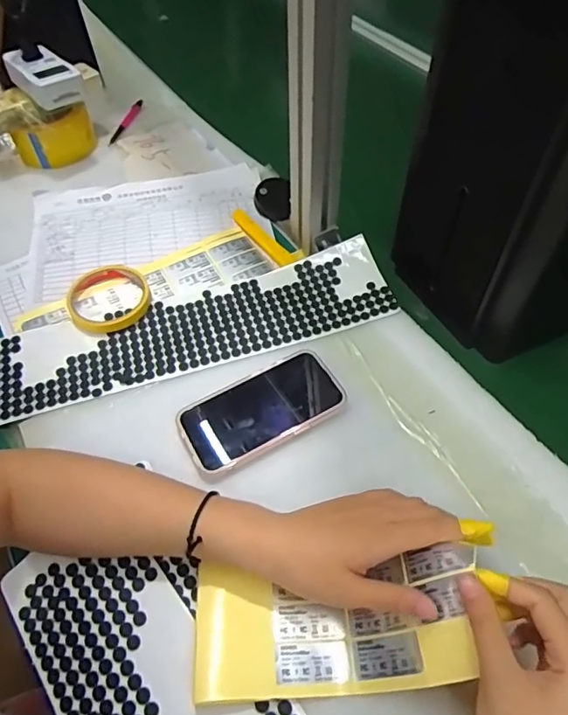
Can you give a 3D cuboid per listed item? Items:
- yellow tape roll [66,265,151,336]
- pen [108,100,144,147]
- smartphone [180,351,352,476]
[{"bbox_3d":[-0.194,-0.065,0.580,0.088,0.012,0.095,-2,54,3],"label":"yellow tape roll"},{"bbox_3d":[-0.243,-0.364,0.810,0.017,0.007,0.115,11,56,12],"label":"pen"},{"bbox_3d":[-0.021,0.049,0.487,0.149,0.011,0.076,-27,57,-14],"label":"smartphone"}]

